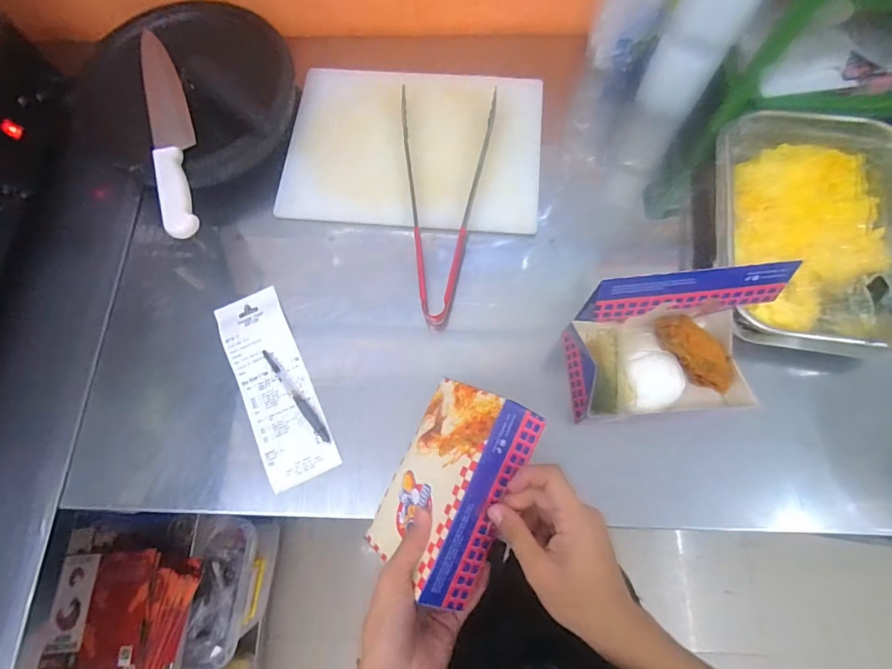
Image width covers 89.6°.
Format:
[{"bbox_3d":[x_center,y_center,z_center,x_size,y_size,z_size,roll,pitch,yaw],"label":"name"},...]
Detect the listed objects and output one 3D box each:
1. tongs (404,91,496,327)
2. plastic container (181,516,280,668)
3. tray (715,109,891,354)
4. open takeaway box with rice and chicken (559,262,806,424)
[{"bbox_3d":[-0.006,-0.175,0.576,0.125,0.034,0.321,3,73,3],"label":"tongs"},{"bbox_3d":[-0.434,0.527,0.918,0.121,0.119,0.259,-2,73,1],"label":"plastic container"},{"bbox_3d":[0.431,-0.119,0.519,0.210,0.056,0.282,5,73,4],"label":"tray"},{"bbox_3d":[0.225,0.020,0.457,0.179,0.157,0.113,-5,73,0],"label":"open takeaway box with rice and chicken"}]

